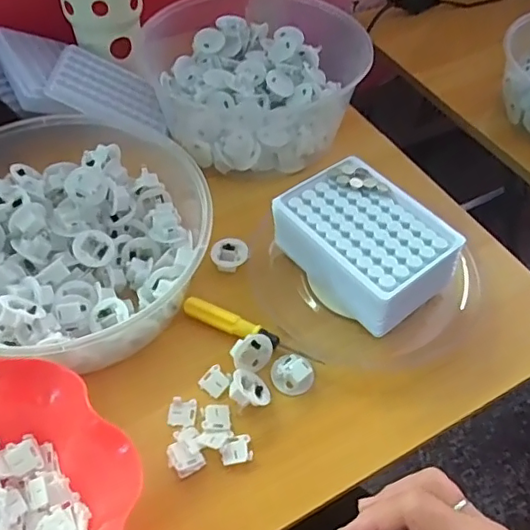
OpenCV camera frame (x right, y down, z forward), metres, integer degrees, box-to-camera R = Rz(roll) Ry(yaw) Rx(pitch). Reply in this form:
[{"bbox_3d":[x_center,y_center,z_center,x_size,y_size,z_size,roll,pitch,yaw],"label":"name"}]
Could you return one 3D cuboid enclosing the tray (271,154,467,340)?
[{"bbox_3d":[0.083,-0.015,0.468,0.097,0.063,0.134,-34,61,-25],"label":"tray"}]

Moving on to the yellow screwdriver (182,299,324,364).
[{"bbox_3d":[-0.012,0.053,0.441,0.117,0.016,0.015,22,54,13],"label":"yellow screwdriver"}]

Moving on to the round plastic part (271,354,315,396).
[{"bbox_3d":[0.021,0.080,0.419,0.028,0.013,0.032,-35,62,-26],"label":"round plastic part"}]

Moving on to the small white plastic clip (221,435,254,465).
[{"bbox_3d":[-0.020,0.128,0.386,0.022,0.005,0.018,-11,54,-11],"label":"small white plastic clip"}]

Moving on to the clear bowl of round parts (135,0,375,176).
[{"bbox_3d":[-0.012,-0.205,0.598,0.212,0.104,0.226,-20,56,-17],"label":"clear bowl of round parts"}]

